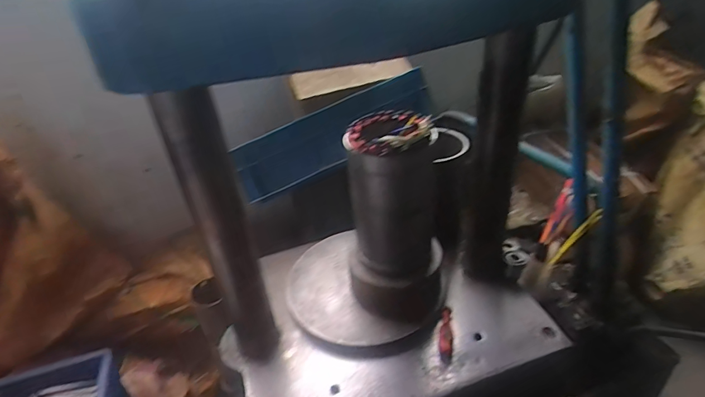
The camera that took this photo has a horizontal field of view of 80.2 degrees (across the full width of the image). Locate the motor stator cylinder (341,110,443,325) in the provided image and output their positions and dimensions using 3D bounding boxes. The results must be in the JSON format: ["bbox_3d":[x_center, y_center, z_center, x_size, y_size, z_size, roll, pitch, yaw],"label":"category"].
[{"bbox_3d":[0.059,0.003,0.605,0.121,0.230,0.121,1,34,9],"label":"motor stator cylinder"}]

